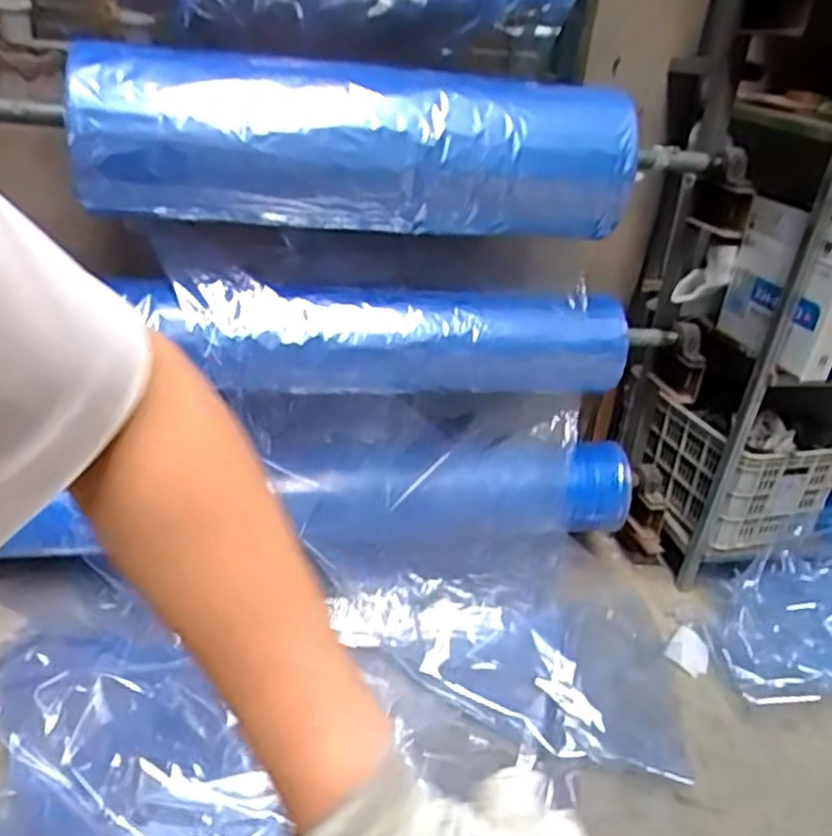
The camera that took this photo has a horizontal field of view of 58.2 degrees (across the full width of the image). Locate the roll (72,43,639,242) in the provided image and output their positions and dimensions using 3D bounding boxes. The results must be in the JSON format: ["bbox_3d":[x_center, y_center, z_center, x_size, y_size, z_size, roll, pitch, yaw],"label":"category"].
[{"bbox_3d":[-0.083,-0.493,1.385,1.012,0.262,0.199,-3,29,-17],"label":"roll"}]

